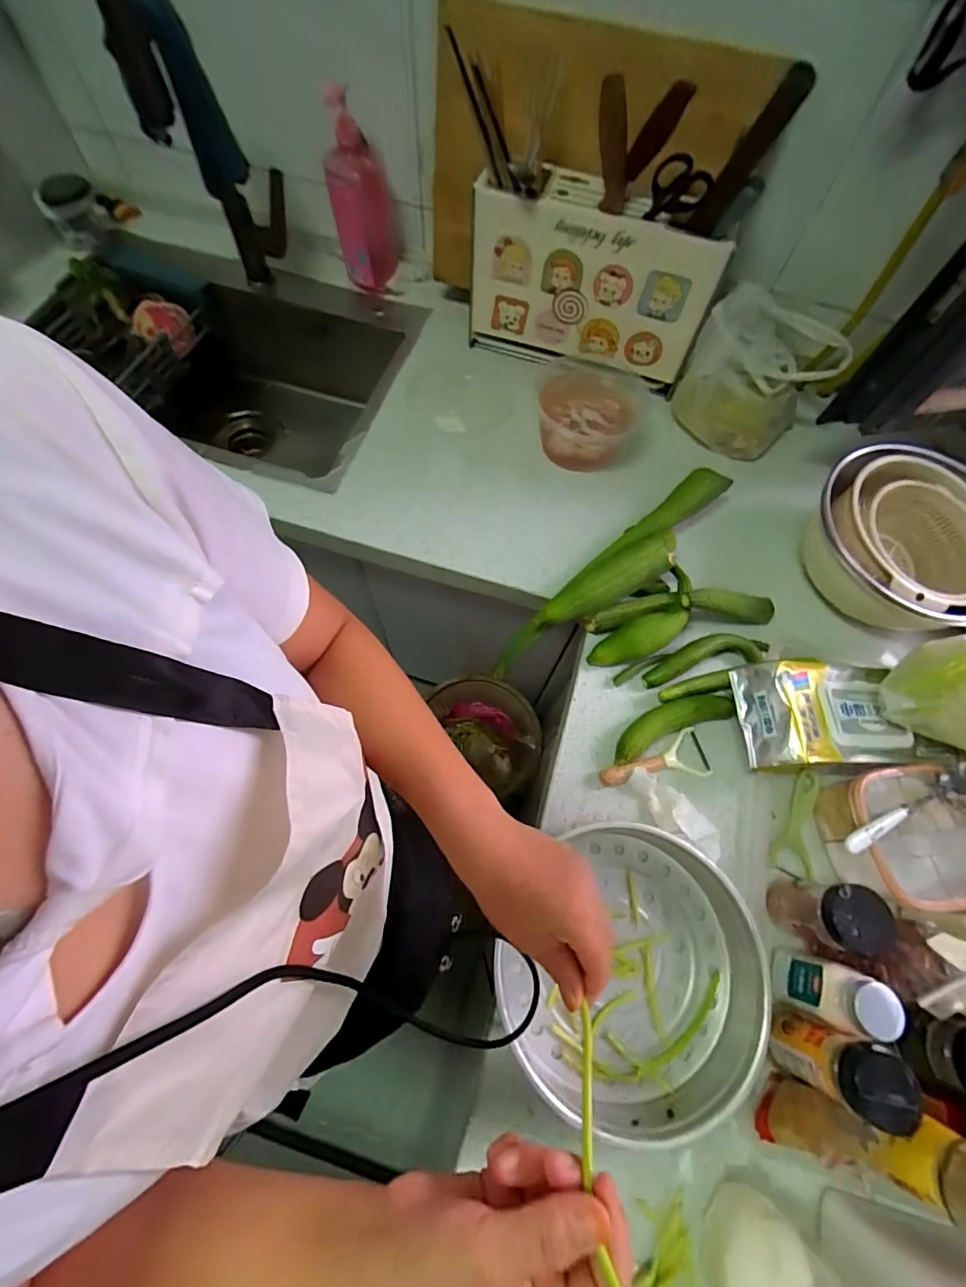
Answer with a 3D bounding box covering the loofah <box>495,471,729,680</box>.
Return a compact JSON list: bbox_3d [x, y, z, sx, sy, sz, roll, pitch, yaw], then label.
[{"bbox_3d":[0.131,-0.060,0.641,0.275,0.072,0.059,-30,72,-14],"label":"loofah"}]

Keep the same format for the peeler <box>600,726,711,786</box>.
[{"bbox_3d":[0.209,0.145,0.598,0.137,0.024,0.058,-14,69,-8],"label":"peeler"}]

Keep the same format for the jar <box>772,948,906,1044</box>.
[{"bbox_3d":[0.332,0.334,0.477,0.050,0.113,0.051,1,68,-2],"label":"jar"}]

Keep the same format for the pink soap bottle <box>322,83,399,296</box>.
[{"bbox_3d":[-0.196,-0.717,0.806,0.099,0.281,0.085,-9,68,-6],"label":"pink soap bottle"}]

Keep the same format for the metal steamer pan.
[{"bbox_3d":[0.142,0.323,0.499,0.253,0.066,0.257,7,68,0],"label":"metal steamer pan"}]

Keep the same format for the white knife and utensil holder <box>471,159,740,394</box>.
[{"bbox_3d":[0.153,-0.535,0.760,0.353,0.222,0.065,14,68,3],"label":"white knife and utensil holder"}]

